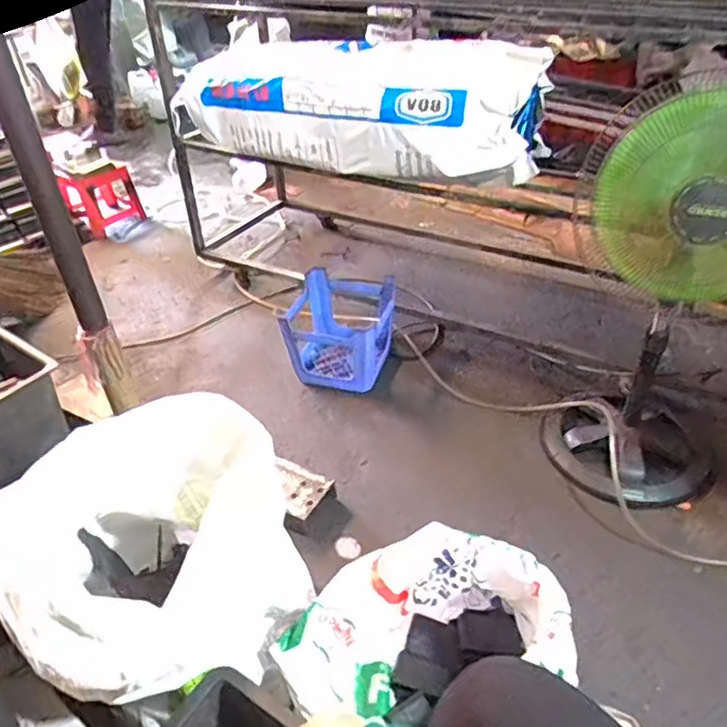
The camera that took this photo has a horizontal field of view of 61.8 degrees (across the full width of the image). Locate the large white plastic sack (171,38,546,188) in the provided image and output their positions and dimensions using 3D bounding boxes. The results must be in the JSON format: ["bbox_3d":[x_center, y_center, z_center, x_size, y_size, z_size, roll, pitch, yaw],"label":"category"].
[{"bbox_3d":[-0.021,-0.721,1.680,0.995,0.308,0.293,16,43,20],"label":"large white plastic sack"}]

